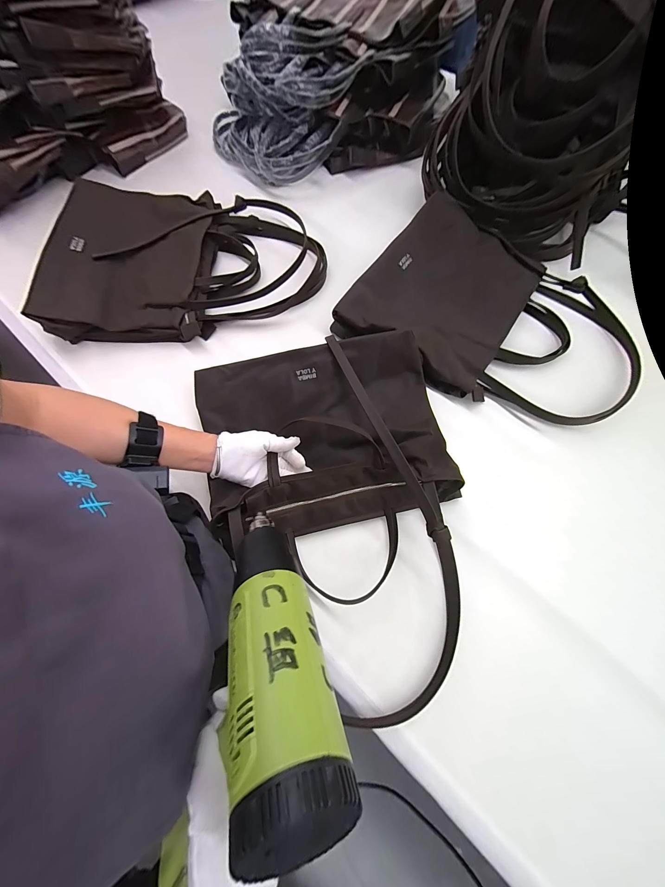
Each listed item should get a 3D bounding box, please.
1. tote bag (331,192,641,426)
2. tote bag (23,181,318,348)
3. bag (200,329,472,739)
[{"bbox_3d":[0.303,-0.240,0.543,0.498,0.066,0.383,33,74,12],"label":"tote bag"},{"bbox_3d":[-0.286,-0.389,0.598,0.517,0.082,0.374,-3,70,0],"label":"tote bag"},{"bbox_3d":[0.005,0.076,0.413,0.353,0.083,0.485,-12,70,-3],"label":"bag"}]

